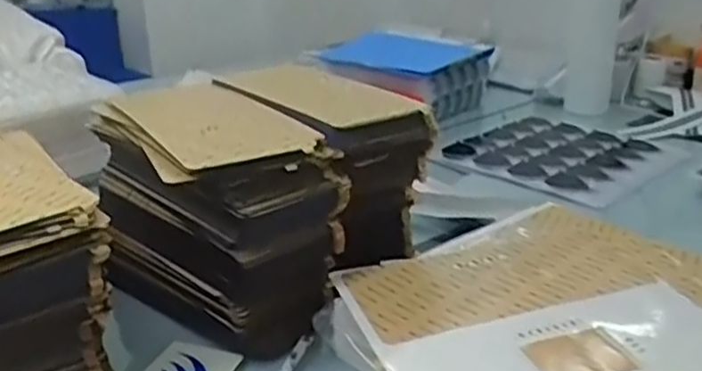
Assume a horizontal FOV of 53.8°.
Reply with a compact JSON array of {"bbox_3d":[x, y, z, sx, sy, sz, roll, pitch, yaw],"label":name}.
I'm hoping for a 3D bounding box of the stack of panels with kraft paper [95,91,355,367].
[{"bbox_3d":[-0.152,0.025,0.764,0.181,0.210,0.294,-17,28,-35],"label":"stack of panels with kraft paper"}]

